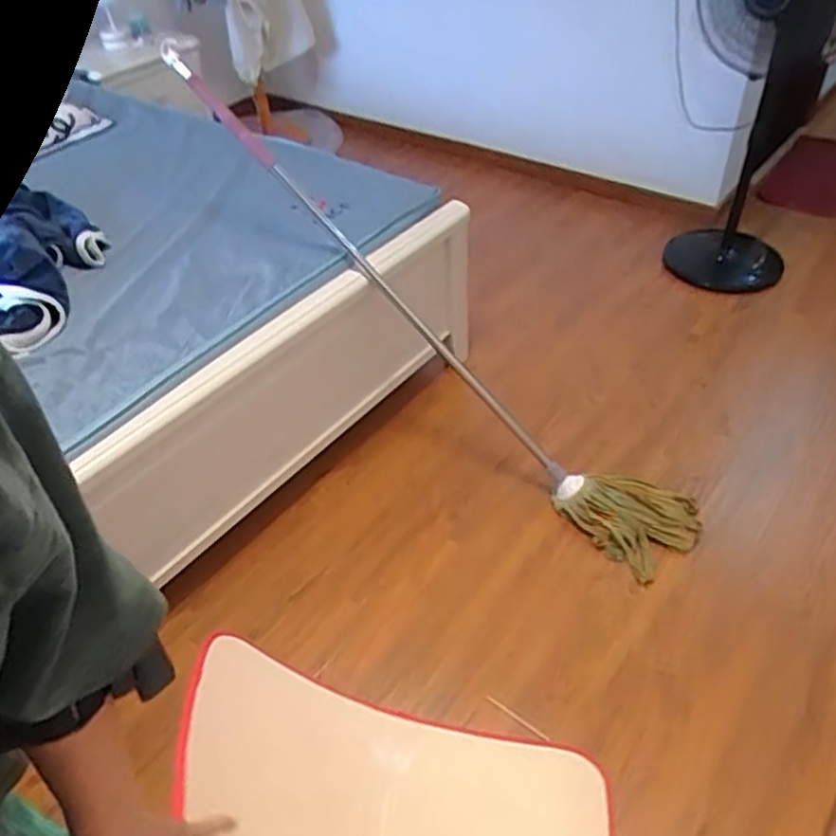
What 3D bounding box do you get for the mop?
[{"bbox_3d":[-0.006,-0.195,1.475,1.418,0.222,0.182,44,55,-4],"label":"mop"}]

